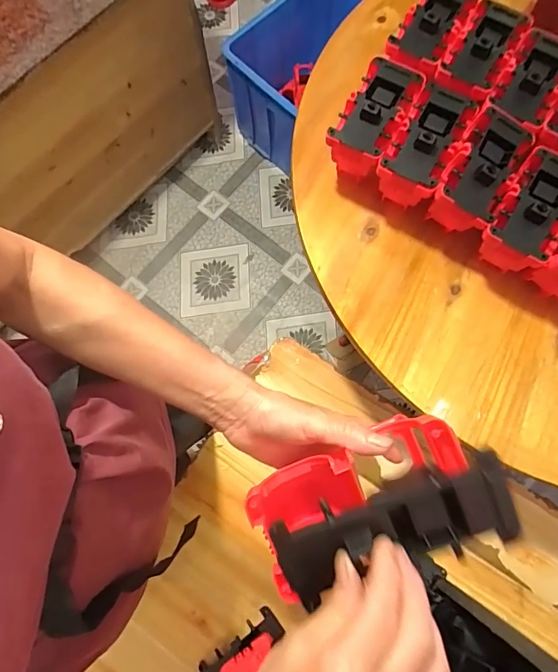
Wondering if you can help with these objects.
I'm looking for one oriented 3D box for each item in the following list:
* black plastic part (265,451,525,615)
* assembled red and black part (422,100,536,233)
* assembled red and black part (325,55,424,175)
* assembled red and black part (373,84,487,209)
[{"bbox_3d":[0.072,0.122,0.265,0.146,0.035,0.056,-20,77,3],"label":"black plastic part"},{"bbox_3d":[0.266,-0.215,0.570,0.081,0.098,0.160,32,78,7],"label":"assembled red and black part"},{"bbox_3d":[0.134,-0.300,0.588,0.085,0.090,0.160,29,78,6],"label":"assembled red and black part"},{"bbox_3d":[0.203,-0.261,0.585,0.083,0.097,0.174,31,78,7],"label":"assembled red and black part"}]

